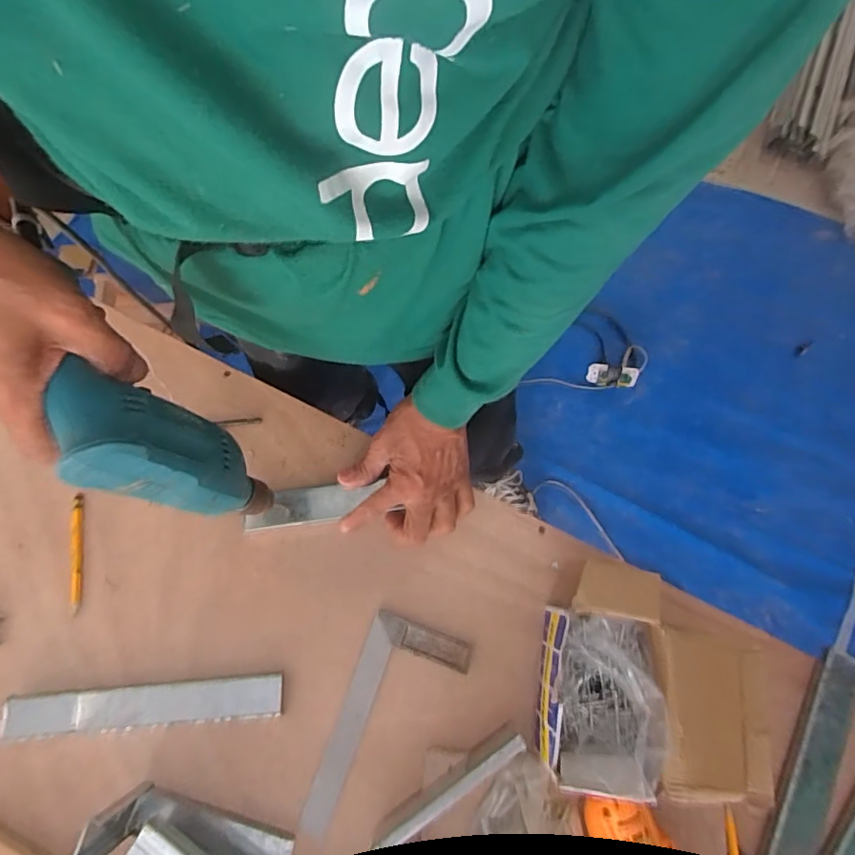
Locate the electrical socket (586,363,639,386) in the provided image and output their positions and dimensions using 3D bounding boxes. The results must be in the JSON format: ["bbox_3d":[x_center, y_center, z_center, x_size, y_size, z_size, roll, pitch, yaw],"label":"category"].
[{"bbox_3d":[0.442,-0.126,1.273,0.113,0.032,0.053,7,71,14],"label":"electrical socket"}]

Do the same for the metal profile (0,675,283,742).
[{"bbox_3d":[-0.270,0.267,0.508,0.260,0.011,0.035,-4,71,-3],"label":"metal profile"}]

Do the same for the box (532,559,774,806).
[{"bbox_3d":[0.193,0.218,0.464,0.177,0.091,0.173,10,75,3],"label":"box"}]

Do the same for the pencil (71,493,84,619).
[{"bbox_3d":[-0.364,0.130,0.551,0.010,0.011,0.120,-7,72,-4],"label":"pencil"}]

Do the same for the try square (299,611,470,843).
[{"bbox_3d":[-0.039,0.286,0.499,0.098,0.016,0.198,20,72,5],"label":"try square"}]

